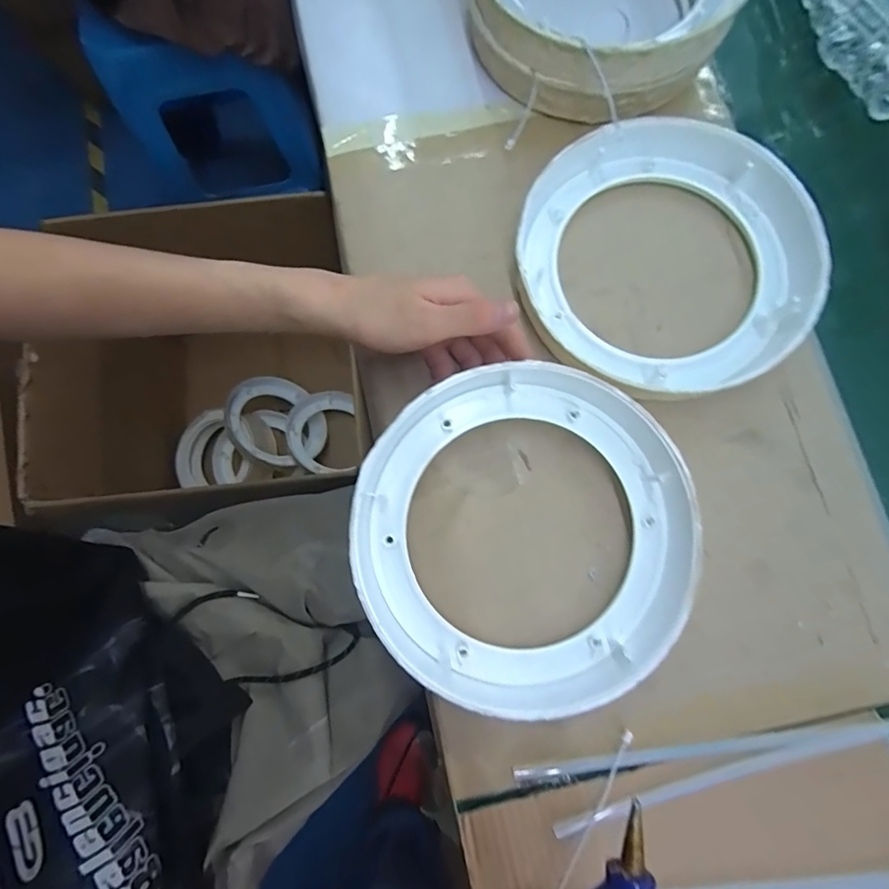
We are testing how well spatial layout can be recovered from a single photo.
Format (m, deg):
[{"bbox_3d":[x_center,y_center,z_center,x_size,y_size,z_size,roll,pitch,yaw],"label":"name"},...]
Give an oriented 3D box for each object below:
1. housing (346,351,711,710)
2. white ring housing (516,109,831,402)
[{"bbox_3d":[0.050,0.057,0.303,0.210,0.042,0.210,0,79,1],"label":"housing"},{"bbox_3d":[0.163,-0.140,0.351,0.207,0.039,0.209,-1,78,2],"label":"white ring housing"}]

